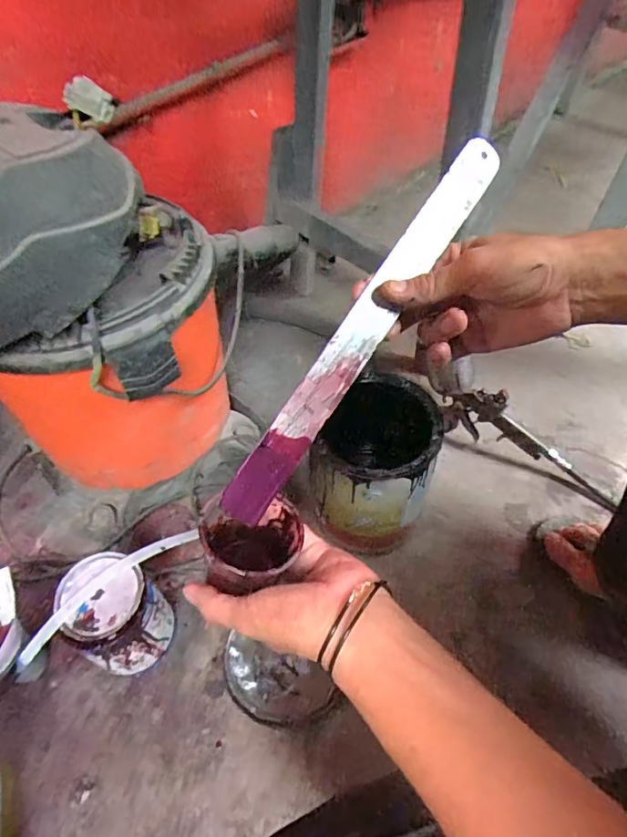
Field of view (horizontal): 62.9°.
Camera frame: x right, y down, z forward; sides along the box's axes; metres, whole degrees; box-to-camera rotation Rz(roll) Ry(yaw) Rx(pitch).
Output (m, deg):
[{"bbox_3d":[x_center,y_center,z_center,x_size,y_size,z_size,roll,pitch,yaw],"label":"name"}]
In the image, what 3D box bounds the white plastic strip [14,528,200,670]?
[{"bbox_3d":[-0.231,0.194,0.587,0.227,0.047,0.015,-38,59,-24],"label":"white plastic strip"}]

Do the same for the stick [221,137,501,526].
[{"bbox_3d":[0.042,-0.071,0.372,0.032,0.009,0.330,37,81,-17],"label":"stick"}]

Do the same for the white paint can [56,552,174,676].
[{"bbox_3d":[-0.229,0.236,0.605,0.097,0.141,0.095,-2,51,2],"label":"white paint can"}]

